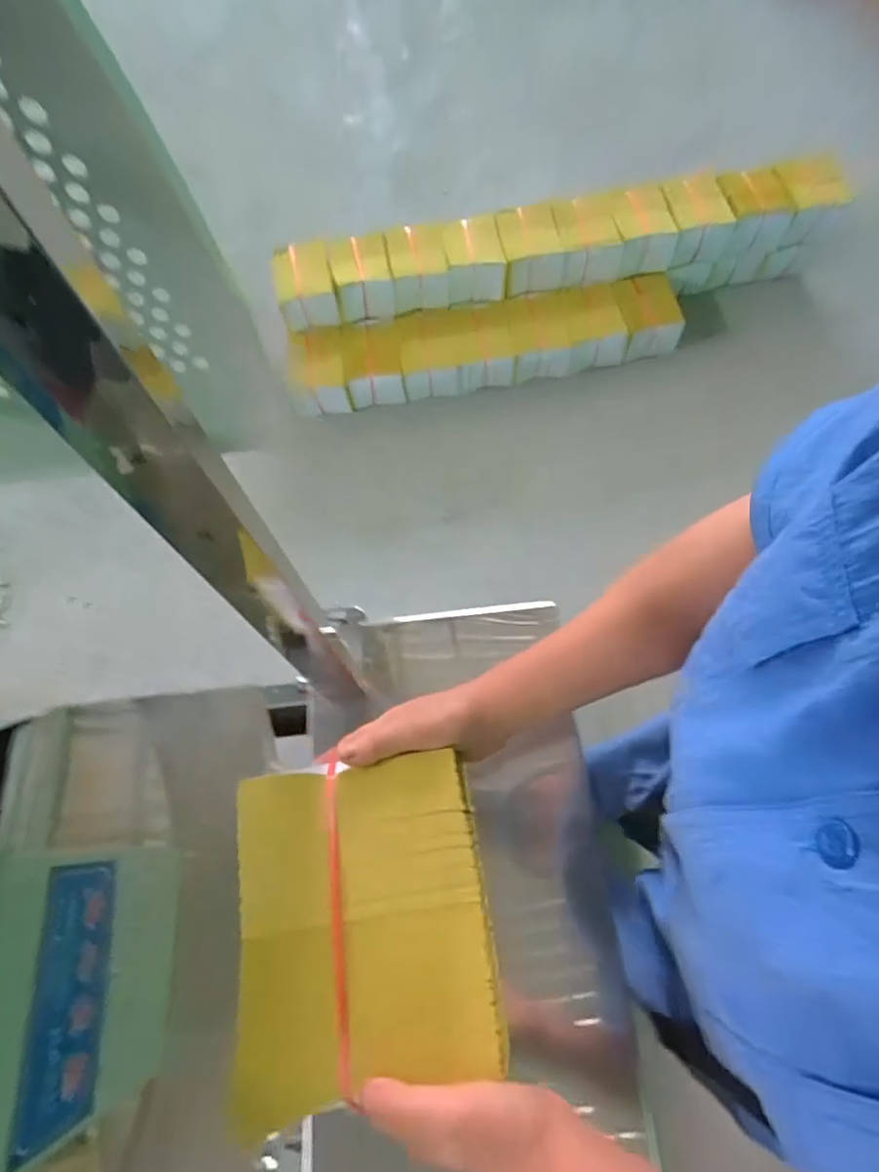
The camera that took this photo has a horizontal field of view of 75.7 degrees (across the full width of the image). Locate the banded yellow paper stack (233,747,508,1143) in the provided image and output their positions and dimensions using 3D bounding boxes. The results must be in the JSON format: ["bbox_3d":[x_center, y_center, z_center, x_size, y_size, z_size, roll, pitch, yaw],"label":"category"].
[{"bbox_3d":[-0.052,0.217,0.373,0.163,0.017,0.190,-9,67,-1],"label":"banded yellow paper stack"}]

